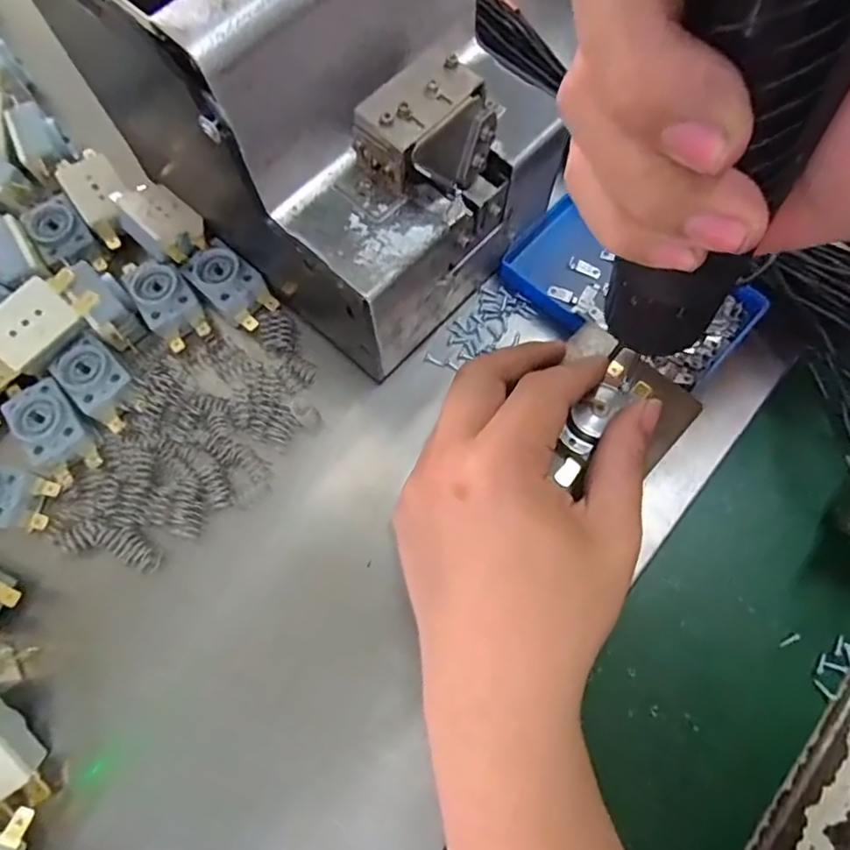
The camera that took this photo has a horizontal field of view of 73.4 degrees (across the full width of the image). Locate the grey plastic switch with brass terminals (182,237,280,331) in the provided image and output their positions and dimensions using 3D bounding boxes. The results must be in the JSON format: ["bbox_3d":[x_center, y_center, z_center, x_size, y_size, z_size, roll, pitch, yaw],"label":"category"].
[{"bbox_3d":[-0.098,-0.070,0.288,0.027,0.017,0.045,-42,77,-11],"label":"grey plastic switch with brass terminals"}]

